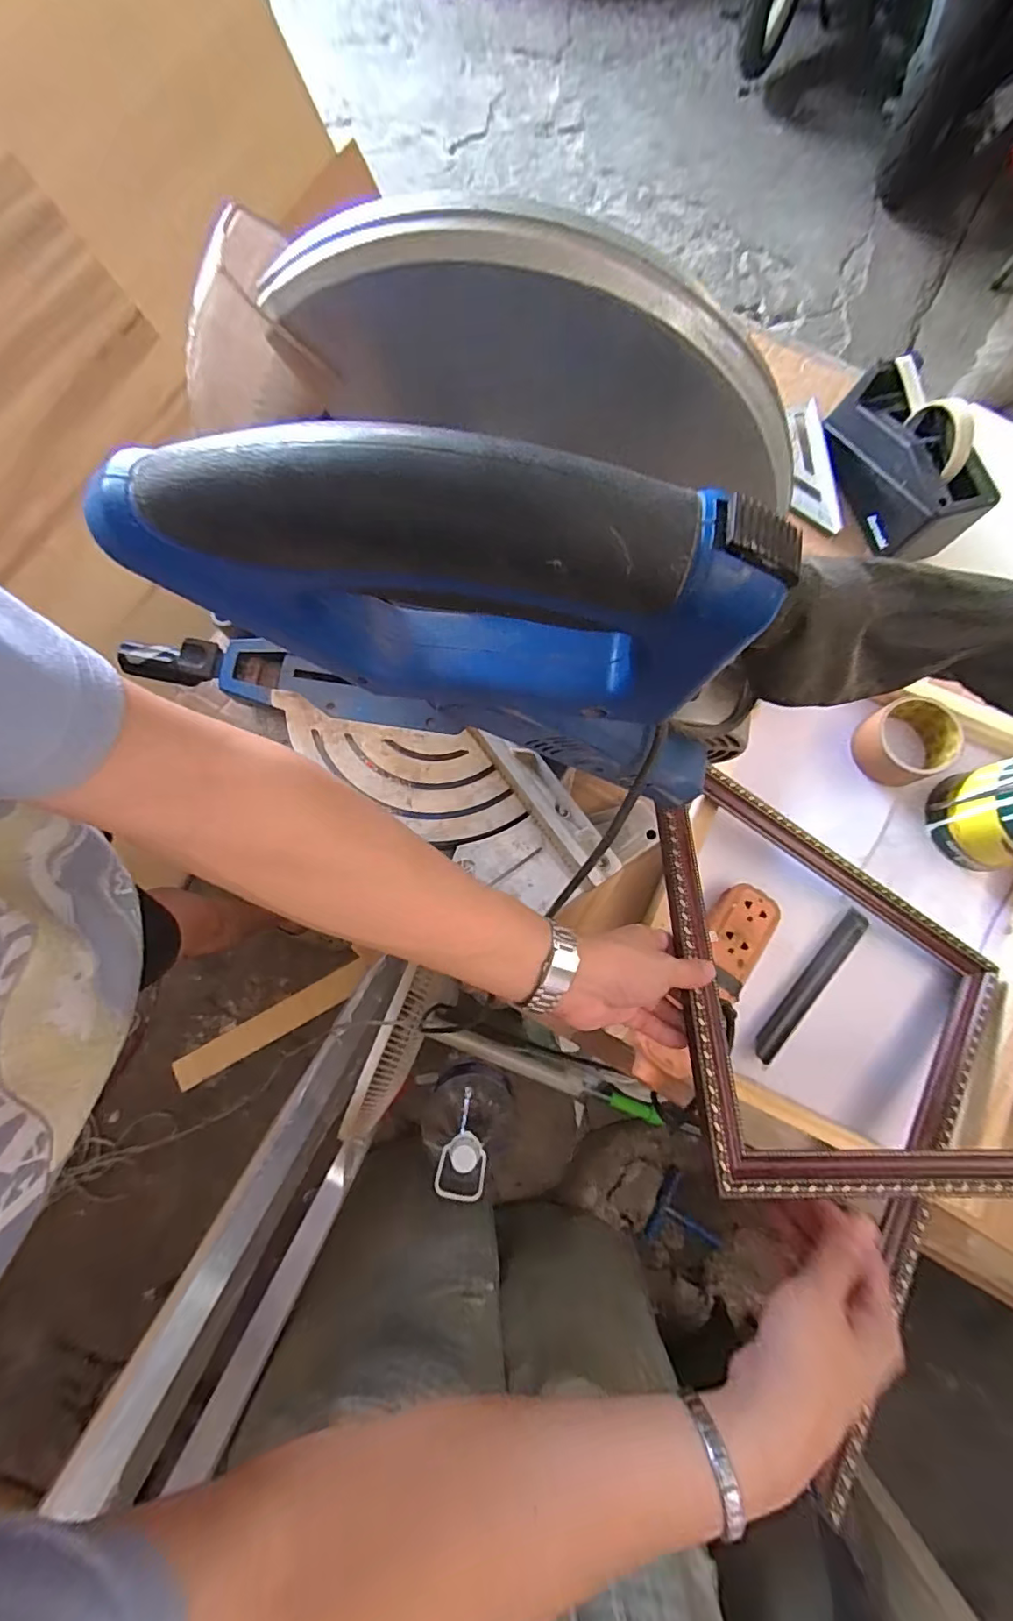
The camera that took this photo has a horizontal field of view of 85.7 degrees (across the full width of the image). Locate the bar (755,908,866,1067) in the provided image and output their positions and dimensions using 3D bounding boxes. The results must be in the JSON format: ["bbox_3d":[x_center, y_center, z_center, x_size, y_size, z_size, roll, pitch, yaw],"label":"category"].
[{"bbox_3d":[0.297,0.170,0.531,0.020,0.017,0.174,39,80,6],"label":"bar"}]

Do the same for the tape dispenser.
[{"bbox_3d":[0.442,-0.393,0.602,0.088,0.080,0.214,-13,79,-4],"label":"tape dispenser"}]

